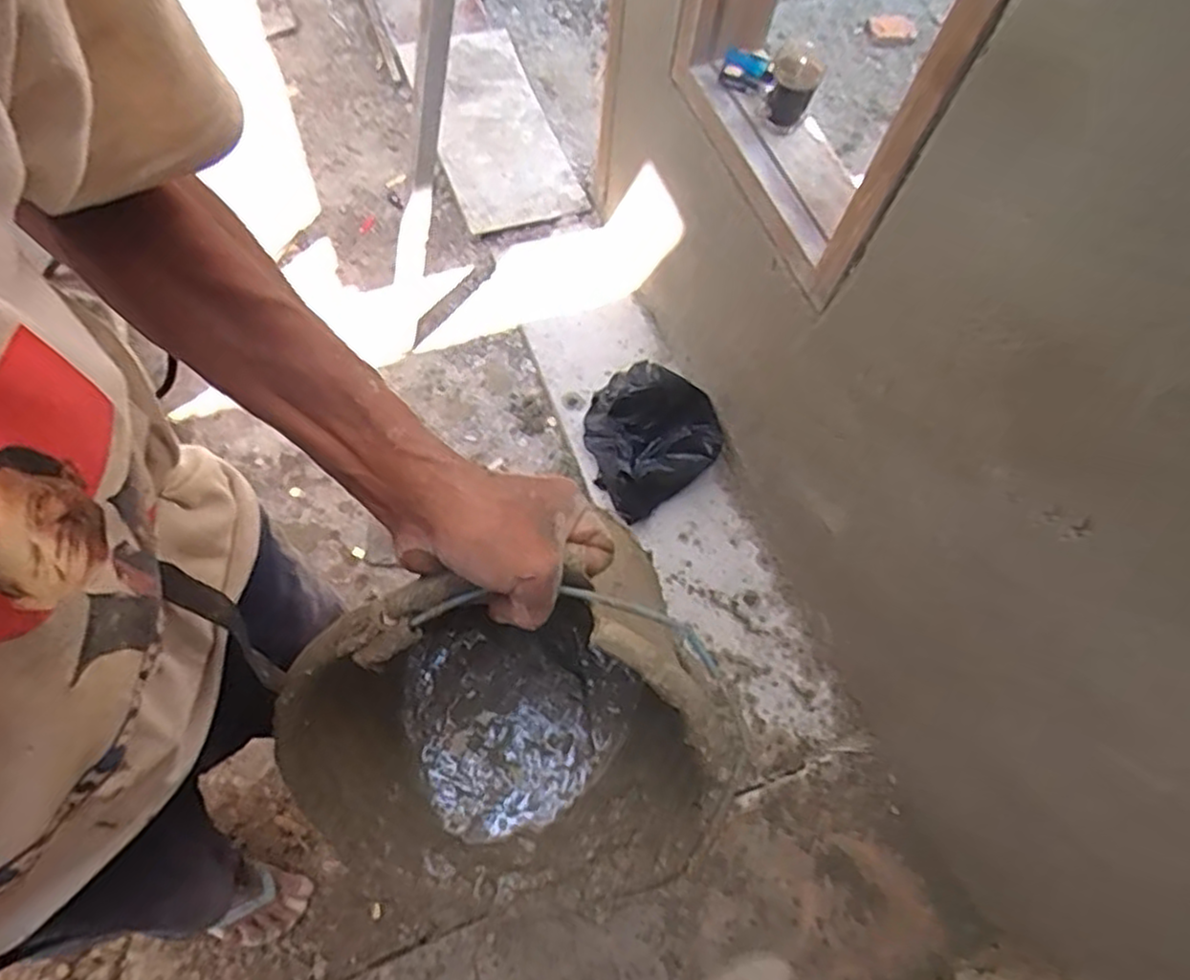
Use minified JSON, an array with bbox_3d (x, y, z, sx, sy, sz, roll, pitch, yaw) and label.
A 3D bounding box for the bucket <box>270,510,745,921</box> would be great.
[{"bbox_3d":[-0.053,0.142,0.554,0.286,0.301,0.225,14,33,-1],"label":"bucket"}]

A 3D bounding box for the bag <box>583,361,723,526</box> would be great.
[{"bbox_3d":[0.121,-0.111,1.428,0.255,0.204,0.248,-18,71,-9],"label":"bag"}]

